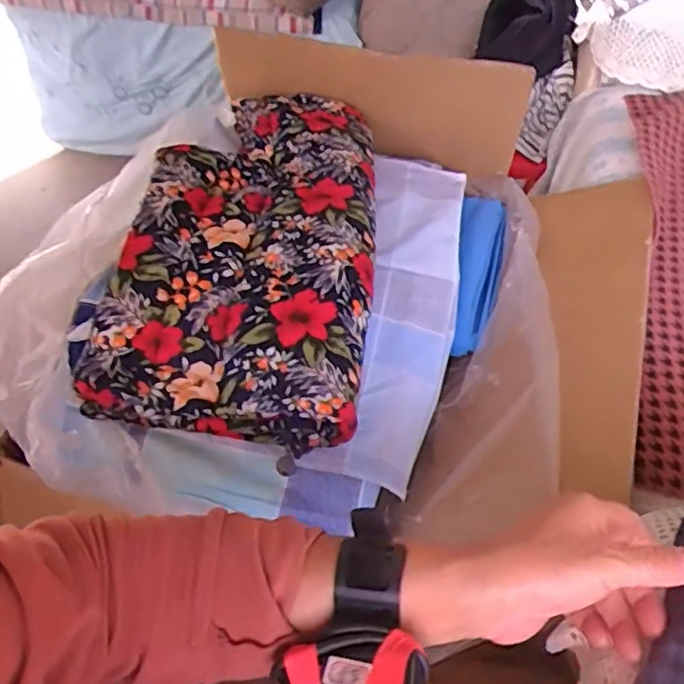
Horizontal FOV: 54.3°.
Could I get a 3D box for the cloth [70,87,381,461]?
[{"bbox_3d":[-0.070,-0.116,0.658,0.217,0.100,0.447,7,51,4],"label":"cloth"}]

